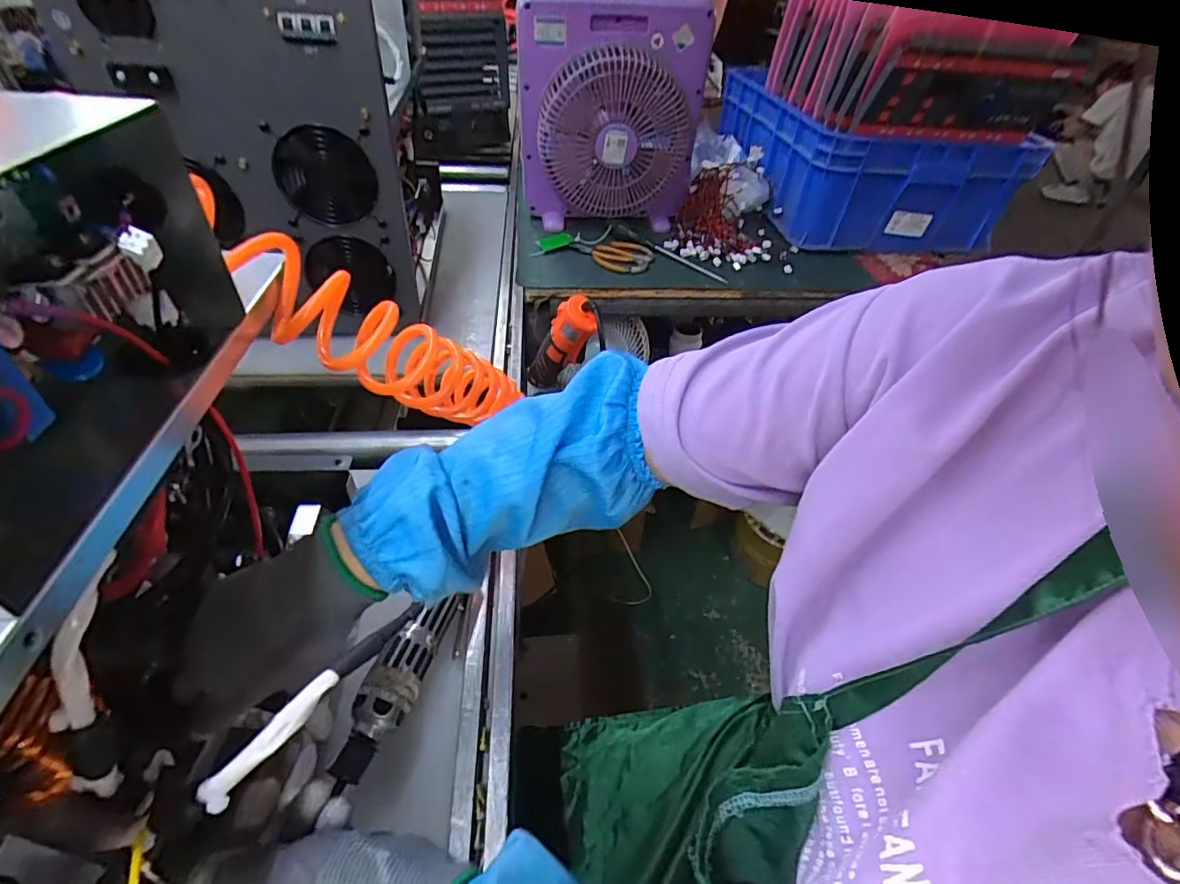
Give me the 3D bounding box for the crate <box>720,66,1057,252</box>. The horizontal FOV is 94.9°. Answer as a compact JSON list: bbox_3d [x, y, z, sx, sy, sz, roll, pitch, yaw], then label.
[{"bbox_3d":[0.532,-0.586,1.113,0.393,0.179,0.492,-4,44,-8],"label":"crate"}]

